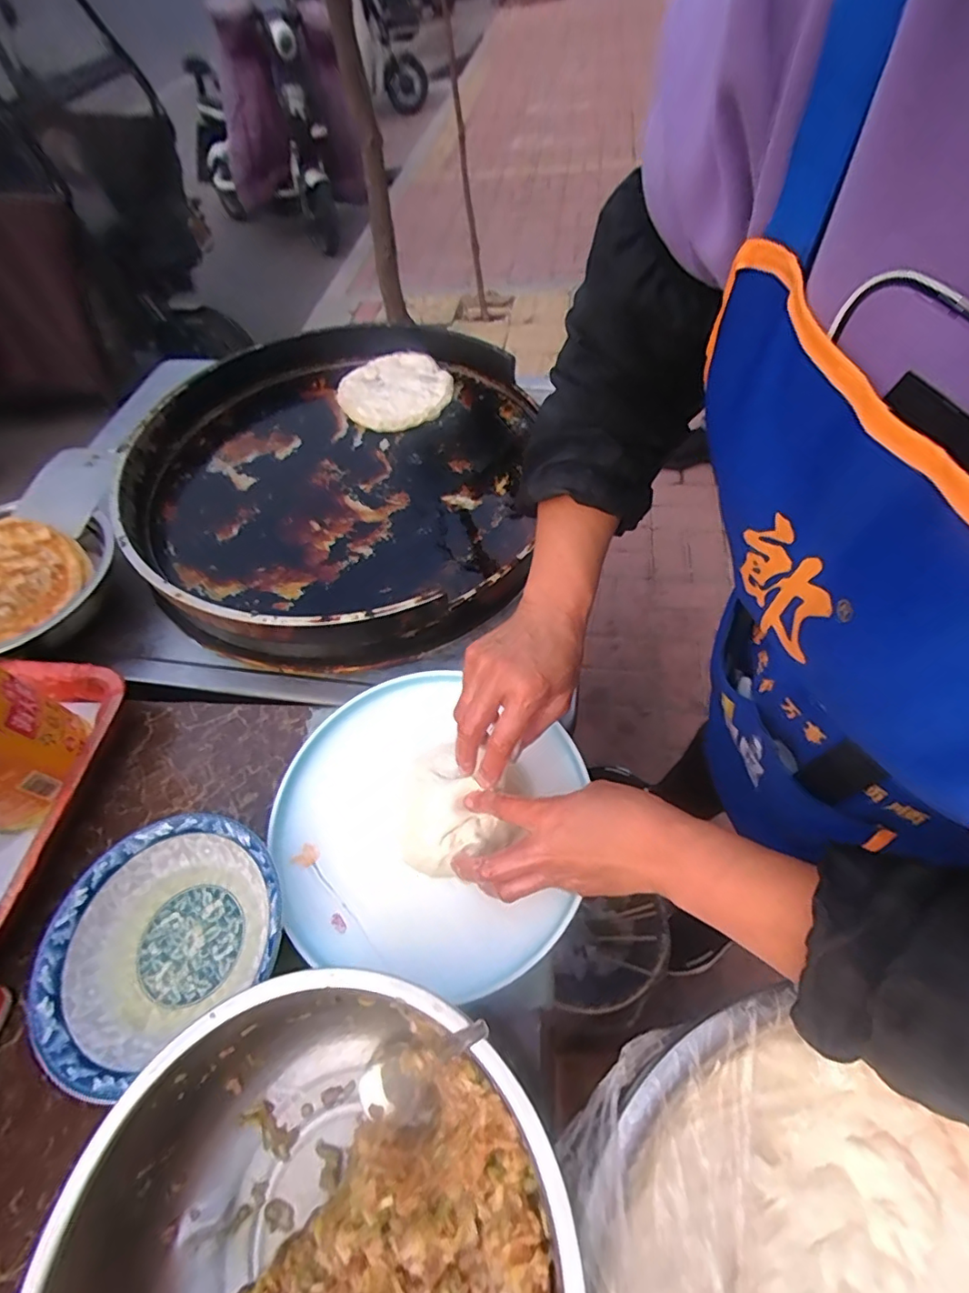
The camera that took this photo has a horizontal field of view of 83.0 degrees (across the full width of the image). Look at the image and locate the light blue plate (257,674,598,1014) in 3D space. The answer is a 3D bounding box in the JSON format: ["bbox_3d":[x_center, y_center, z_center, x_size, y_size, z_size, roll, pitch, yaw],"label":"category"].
[{"bbox_3d":[-0.049,0.134,0.450,0.238,0.038,0.241,-2,56,4],"label":"light blue plate"}]

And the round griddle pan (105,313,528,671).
[{"bbox_3d":[-0.183,-0.217,0.694,0.506,0.082,0.524,0,56,6],"label":"round griddle pan"}]

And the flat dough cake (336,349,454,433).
[{"bbox_3d":[-0.130,-0.373,0.793,0.157,0.020,0.166,-28,57,-13],"label":"flat dough cake"}]

